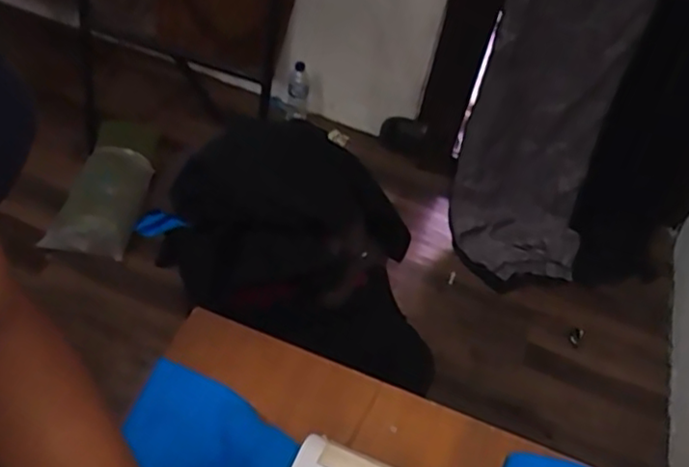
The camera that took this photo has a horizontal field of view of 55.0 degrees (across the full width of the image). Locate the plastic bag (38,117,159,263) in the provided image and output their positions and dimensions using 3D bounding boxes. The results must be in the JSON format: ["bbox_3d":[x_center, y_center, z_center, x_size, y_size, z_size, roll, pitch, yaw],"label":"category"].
[{"bbox_3d":[-0.659,-0.134,1.850,0.199,0.059,0.459,8,56,-1],"label":"plastic bag"}]

